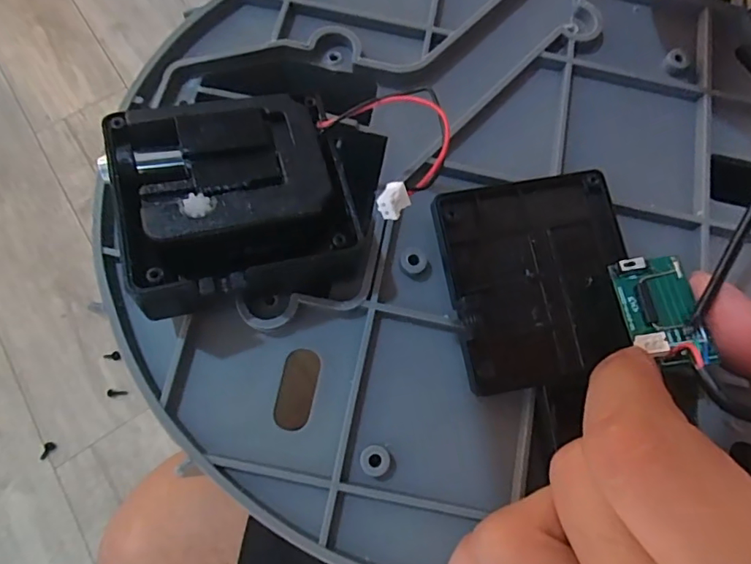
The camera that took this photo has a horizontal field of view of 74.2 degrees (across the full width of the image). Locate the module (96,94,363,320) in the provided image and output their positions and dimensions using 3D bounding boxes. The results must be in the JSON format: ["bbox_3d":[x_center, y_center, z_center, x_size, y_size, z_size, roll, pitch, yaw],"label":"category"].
[{"bbox_3d":[-0.038,-0.023,0.134,0.059,0.021,0.054,-21,72,-7],"label":"module"}]

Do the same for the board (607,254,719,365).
[{"bbox_3d":[0.077,0.007,0.133,0.018,0.004,0.030,-10,64,11],"label":"board"}]

